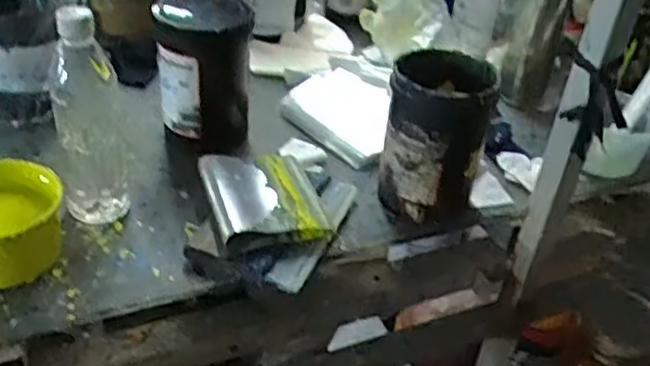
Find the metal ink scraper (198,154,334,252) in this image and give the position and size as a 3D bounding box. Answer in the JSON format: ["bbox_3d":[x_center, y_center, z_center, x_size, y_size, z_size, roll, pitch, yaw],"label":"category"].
[{"bbox_3d":[-0.063,0.009,0.682,0.102,0.026,0.139,-8,37,-18],"label":"metal ink scraper"}]

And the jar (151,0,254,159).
[{"bbox_3d":[-0.137,-0.126,0.775,0.098,0.160,0.087,3,35,-3],"label":"jar"}]

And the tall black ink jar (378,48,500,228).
[{"bbox_3d":[0.112,-0.051,0.702,0.094,0.157,0.109,12,35,9],"label":"tall black ink jar"}]

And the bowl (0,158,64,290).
[{"bbox_3d":[-0.292,0.036,0.619,0.106,0.064,0.104,4,35,-3],"label":"bowl"}]

